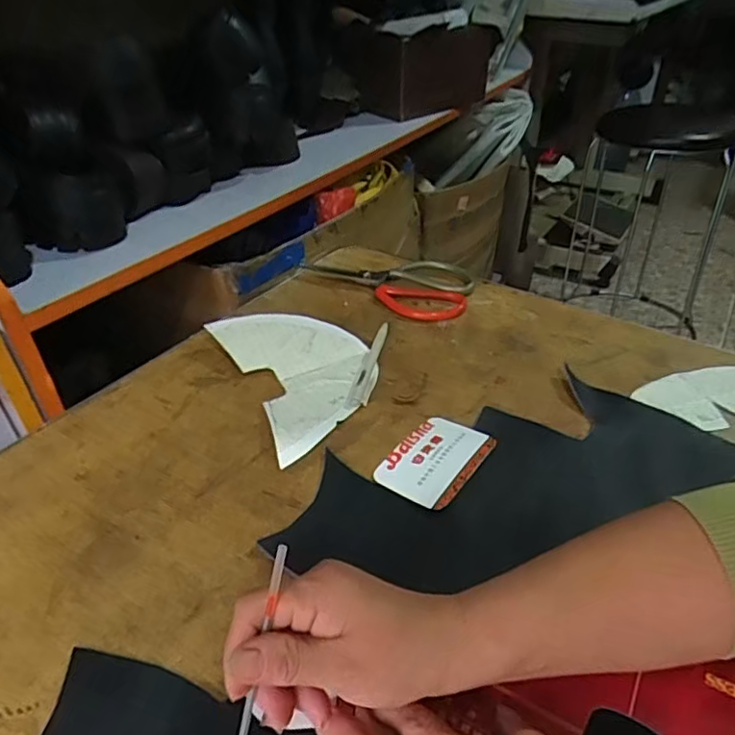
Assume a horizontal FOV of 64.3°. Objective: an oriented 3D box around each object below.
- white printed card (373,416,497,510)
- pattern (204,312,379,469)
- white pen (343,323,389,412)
[{"bbox_3d":[0.053,0.068,0.446,0.065,0.004,0.089,18,38,28],"label":"white printed card"},{"bbox_3d":[-0.053,-0.001,0.531,0.123,0.027,0.182,-17,38,-24],"label":"pattern"},{"bbox_3d":[0.001,-0.005,0.546,0.014,0.010,0.129,7,35,10],"label":"white pen"}]

